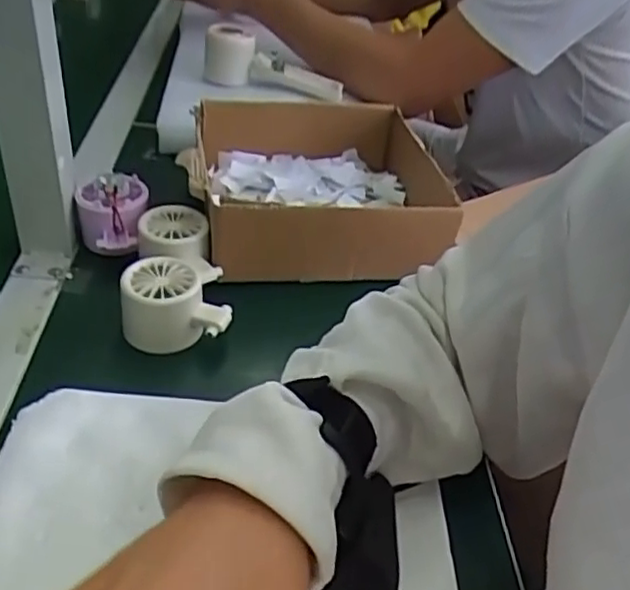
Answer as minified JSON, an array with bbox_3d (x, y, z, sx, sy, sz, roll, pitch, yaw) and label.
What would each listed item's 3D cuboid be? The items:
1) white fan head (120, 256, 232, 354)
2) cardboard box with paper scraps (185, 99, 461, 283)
[{"bbox_3d":[-0.099,0.010,0.489,0.072,0.058,0.050,6,37,-2],"label":"white fan head"},{"bbox_3d":[0.005,-0.106,0.622,0.228,0.071,0.220,-2,38,-12],"label":"cardboard box with paper scraps"}]

